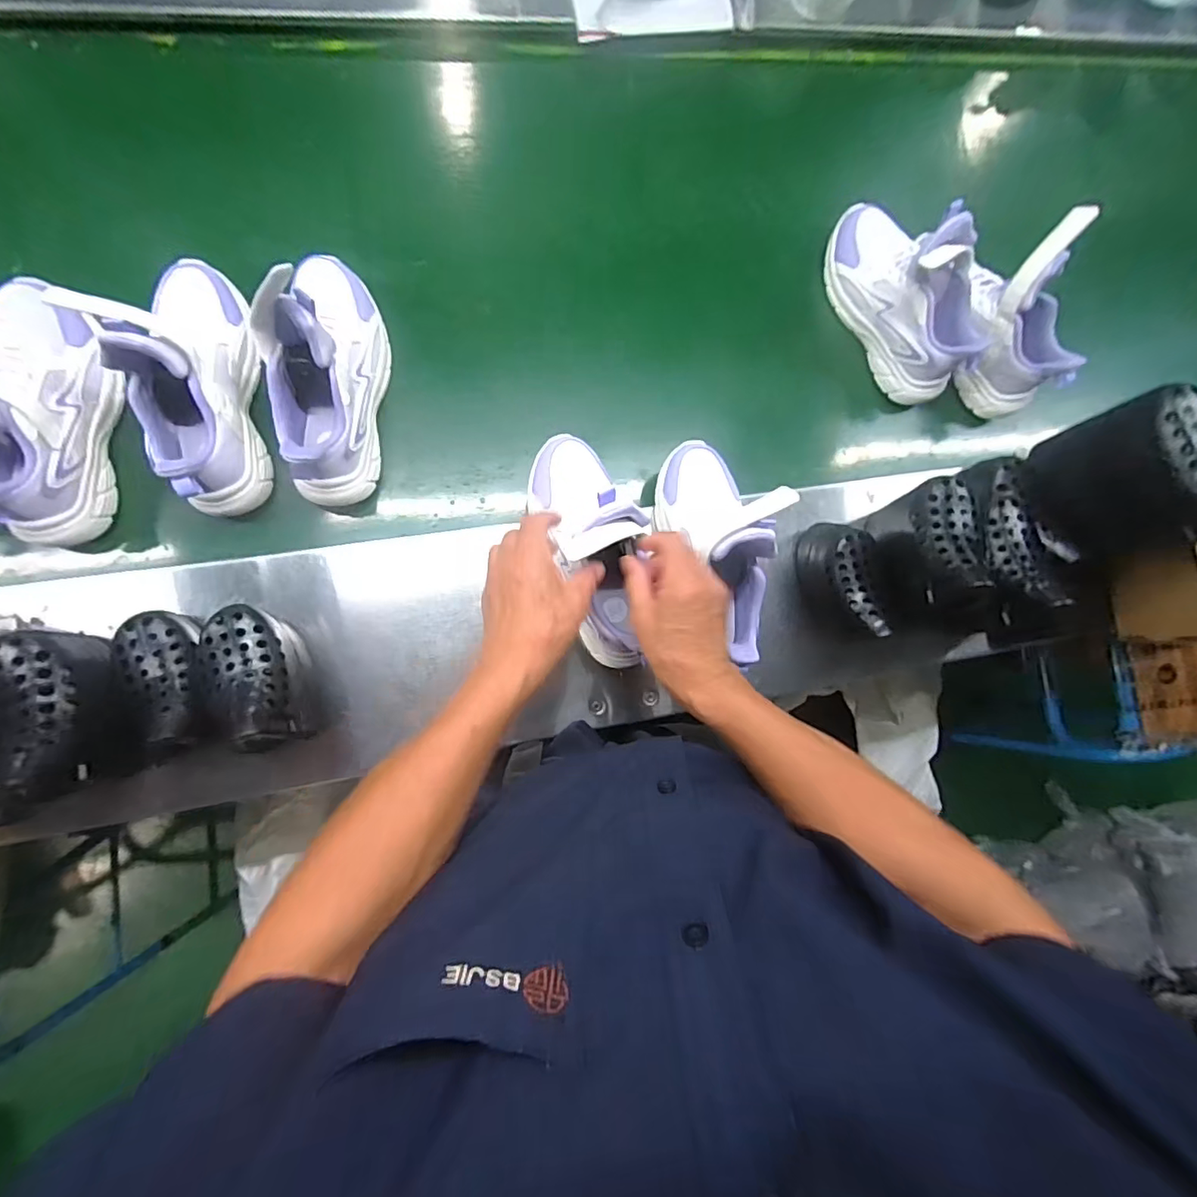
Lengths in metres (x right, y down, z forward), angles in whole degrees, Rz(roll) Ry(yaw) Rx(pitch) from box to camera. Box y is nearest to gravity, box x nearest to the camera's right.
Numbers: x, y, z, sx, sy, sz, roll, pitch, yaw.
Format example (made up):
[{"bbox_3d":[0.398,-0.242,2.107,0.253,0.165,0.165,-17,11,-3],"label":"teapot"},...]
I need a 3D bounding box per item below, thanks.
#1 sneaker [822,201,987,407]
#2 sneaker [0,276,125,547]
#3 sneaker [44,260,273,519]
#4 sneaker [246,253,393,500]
[{"bbox_3d":[0.361,-0.353,0.616,0.087,0.135,0.235,-30,94,-8],"label":"sneaker"},{"bbox_3d":[-0.522,-0.171,0.477,0.083,0.119,0.231,1,90,-9],"label":"sneaker"},{"bbox_3d":[-0.383,-0.202,0.489,0.111,0.138,0.239,-16,92,-9],"label":"sneaker"},{"bbox_3d":[-0.260,-0.219,0.515,0.081,0.149,0.239,5,89,-9],"label":"sneaker"}]

